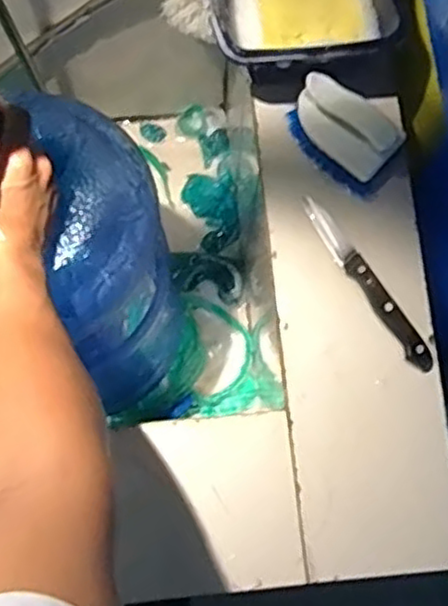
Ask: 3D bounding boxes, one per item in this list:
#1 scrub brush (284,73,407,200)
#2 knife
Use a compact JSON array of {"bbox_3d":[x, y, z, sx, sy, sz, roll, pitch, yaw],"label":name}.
[{"bbox_3d":[0.102,-0.151,0.608,0.102,0.060,0.051,40,80,7],"label":"scrub brush"},{"bbox_3d":[0.125,-0.018,0.606,0.019,0.008,0.179,-33,80,-8],"label":"knife"}]

